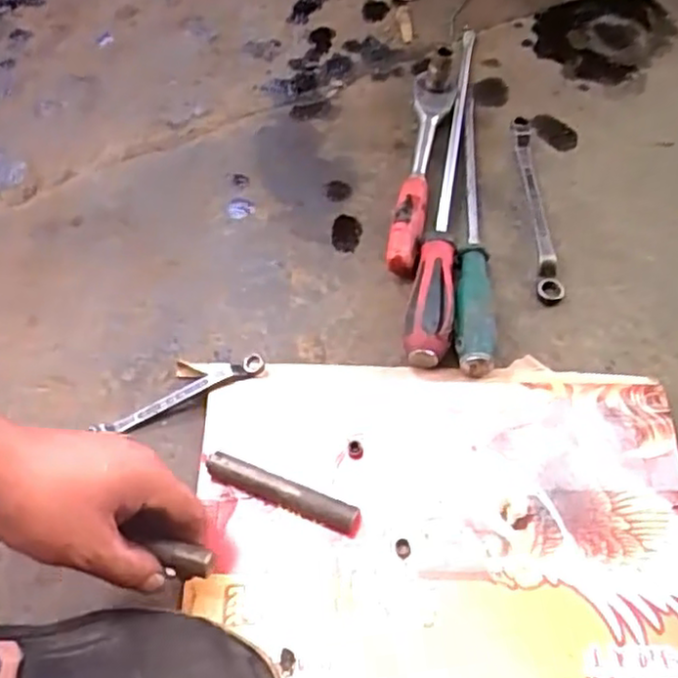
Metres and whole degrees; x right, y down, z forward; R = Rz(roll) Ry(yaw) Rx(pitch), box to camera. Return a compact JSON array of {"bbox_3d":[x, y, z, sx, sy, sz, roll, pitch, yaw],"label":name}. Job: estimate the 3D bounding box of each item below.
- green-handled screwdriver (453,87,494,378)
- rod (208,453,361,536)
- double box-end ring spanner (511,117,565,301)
[{"bbox_3d":[0.111,-0.109,0.590,0.027,0.037,0.308,4,63,3],"label":"green-handled screwdriver"},{"bbox_3d":[-0.038,0.104,0.478,0.109,0.014,0.018,19,64,10],"label":"rod"},{"bbox_3d":[0.170,-0.120,0.604,0.018,0.011,0.197,-1,63,0],"label":"double box-end ring spanner"}]

